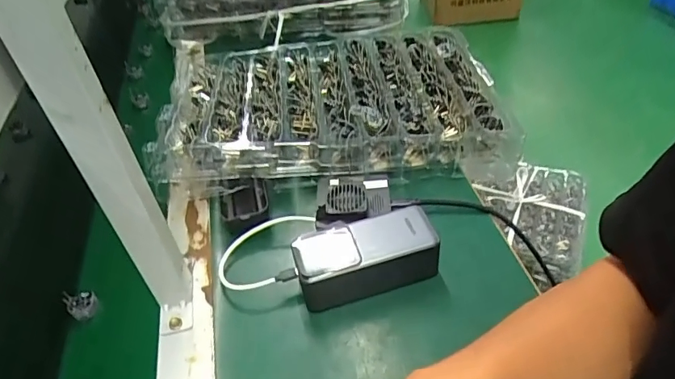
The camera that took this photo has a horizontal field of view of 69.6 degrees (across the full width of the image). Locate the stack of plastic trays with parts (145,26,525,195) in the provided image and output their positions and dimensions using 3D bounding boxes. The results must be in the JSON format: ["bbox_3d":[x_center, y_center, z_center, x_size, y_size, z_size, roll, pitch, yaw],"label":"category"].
[{"bbox_3d":[-0.005,-0.123,0.636,0.416,0.068,0.297,-7,44,-1],"label":"stack of plastic trays with parts"}]

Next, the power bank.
[{"bbox_3d":[0.025,0.063,0.460,0.130,0.055,0.063,-16,45,-9],"label":"power bank"}]

